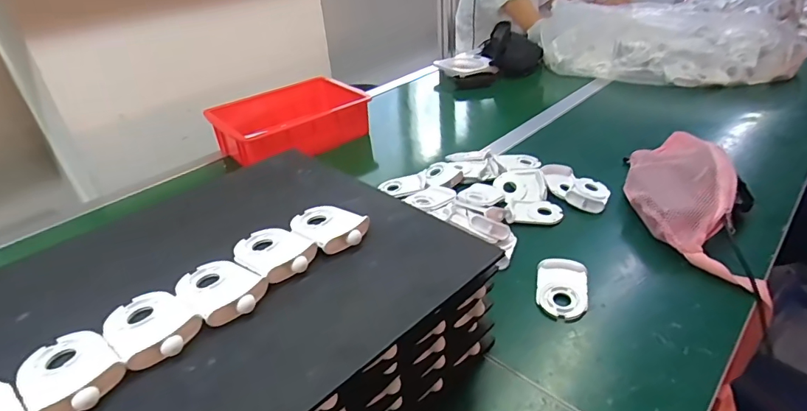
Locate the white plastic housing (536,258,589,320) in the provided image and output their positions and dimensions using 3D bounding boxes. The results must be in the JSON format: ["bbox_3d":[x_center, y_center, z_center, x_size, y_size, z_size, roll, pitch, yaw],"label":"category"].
[{"bbox_3d":[0.198,0.100,0.578,0.060,0.020,0.081,4,34,13],"label":"white plastic housing"}]

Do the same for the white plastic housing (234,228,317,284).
[{"bbox_3d":[-0.126,0.042,0.448,0.089,0.011,0.059,24,42,35],"label":"white plastic housing"}]

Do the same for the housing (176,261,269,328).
[{"bbox_3d":[-0.160,0.071,0.407,0.085,0.013,0.057,23,41,35],"label":"housing"}]

